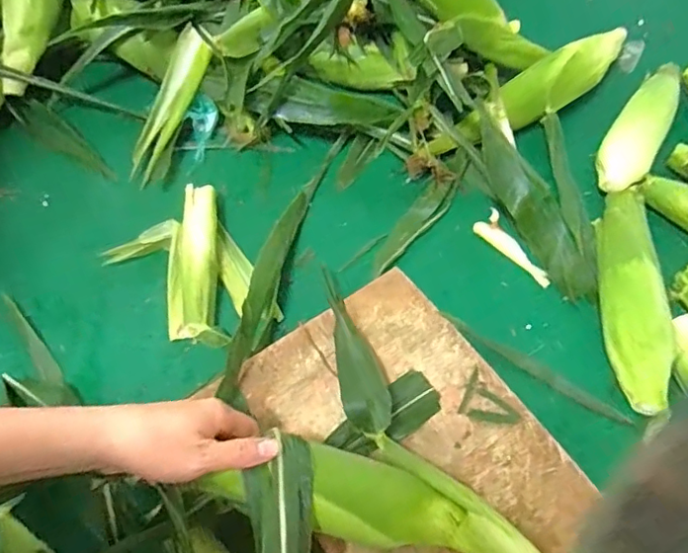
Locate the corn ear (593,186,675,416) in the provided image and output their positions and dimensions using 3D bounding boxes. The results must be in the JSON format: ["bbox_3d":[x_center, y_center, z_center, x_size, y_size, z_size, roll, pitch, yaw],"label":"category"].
[{"bbox_3d":[0.282,0.008,0.554,0.056,0.045,0.240,4,61,2],"label":"corn ear"}]

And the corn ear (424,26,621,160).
[{"bbox_3d":[0.244,-0.226,0.684,0.335,0.050,0.055,-32,66,-16],"label":"corn ear"}]

